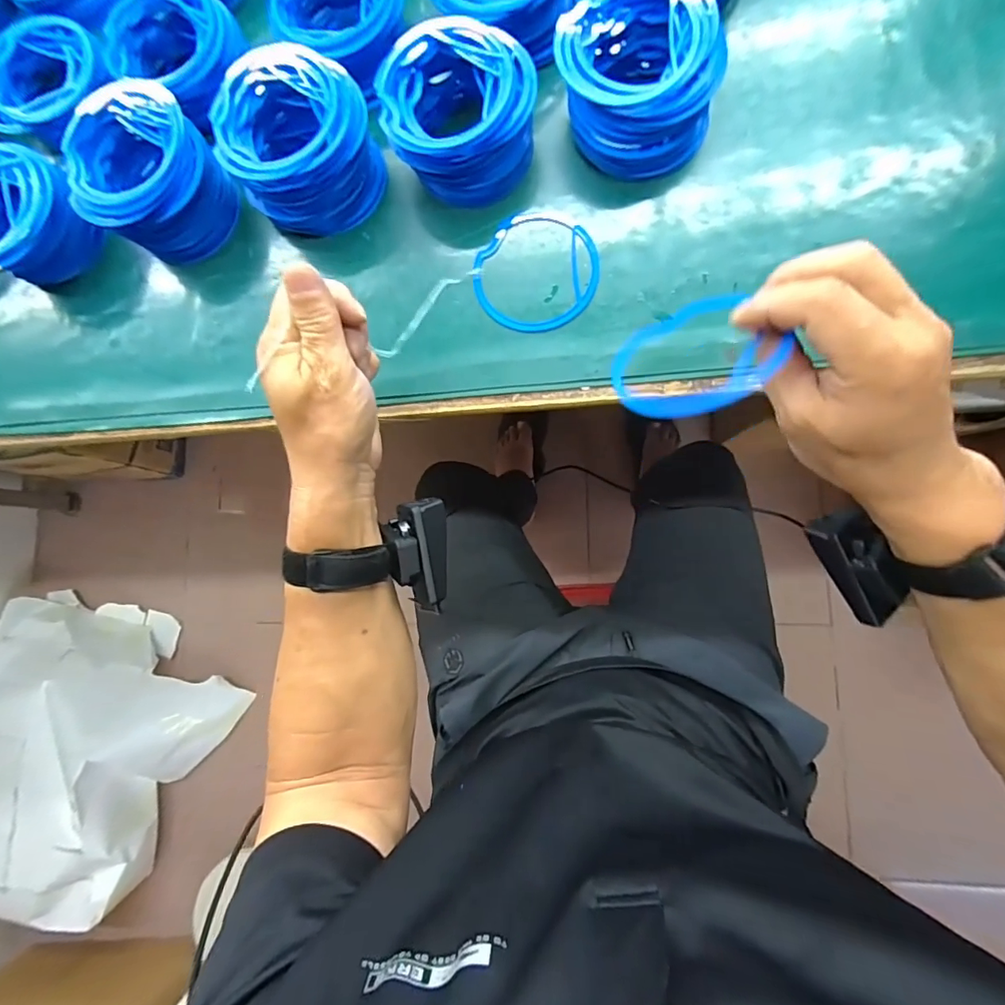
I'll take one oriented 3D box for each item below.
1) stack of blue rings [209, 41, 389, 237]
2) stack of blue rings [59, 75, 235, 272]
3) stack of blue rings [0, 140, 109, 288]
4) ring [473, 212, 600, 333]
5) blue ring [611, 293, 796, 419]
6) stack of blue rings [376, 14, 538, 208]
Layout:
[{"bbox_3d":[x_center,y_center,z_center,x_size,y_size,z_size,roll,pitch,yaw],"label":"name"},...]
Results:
[{"bbox_3d":[-0.154,-0.276,0.374,0.112,0.062,0.116,-30,82,4],"label":"stack of blue rings"},{"bbox_3d":[-0.276,-0.257,0.385,0.106,0.056,0.112,-36,81,3],"label":"stack of blue rings"},{"bbox_3d":[-0.399,-0.231,0.407,0.098,0.061,0.103,20,88,9],"label":"stack of blue rings"},{"bbox_3d":[0.025,-0.175,0.371,0.093,0.007,0.095,-1,85,7],"label":"ring"},{"bbox_3d":[0.105,-0.085,0.276,0.086,0.013,0.092,-16,51,21],"label":"blue ring"},{"bbox_3d":[-0.031,-0.284,0.362,0.104,0.059,0.103,27,89,9],"label":"stack of blue rings"}]

